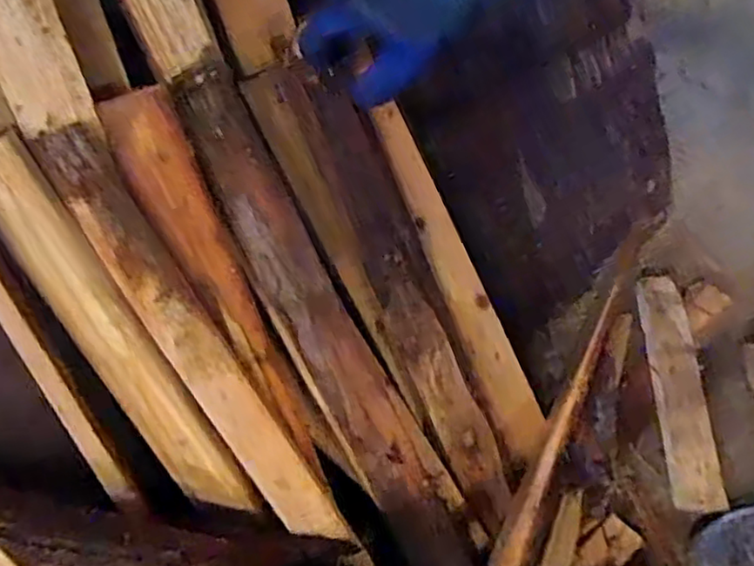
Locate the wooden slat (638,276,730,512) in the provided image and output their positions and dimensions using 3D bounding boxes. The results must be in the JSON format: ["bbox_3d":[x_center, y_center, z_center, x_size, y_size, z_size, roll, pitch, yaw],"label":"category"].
[{"bbox_3d":[0.356,0.121,0.778,0.063,0.027,0.280,1,63,1],"label":"wooden slat"}]

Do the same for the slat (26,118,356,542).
[{"bbox_3d":[-0.131,0.056,0.505,0.044,0.379,0.024,-38,20,-26],"label":"slat"}]

